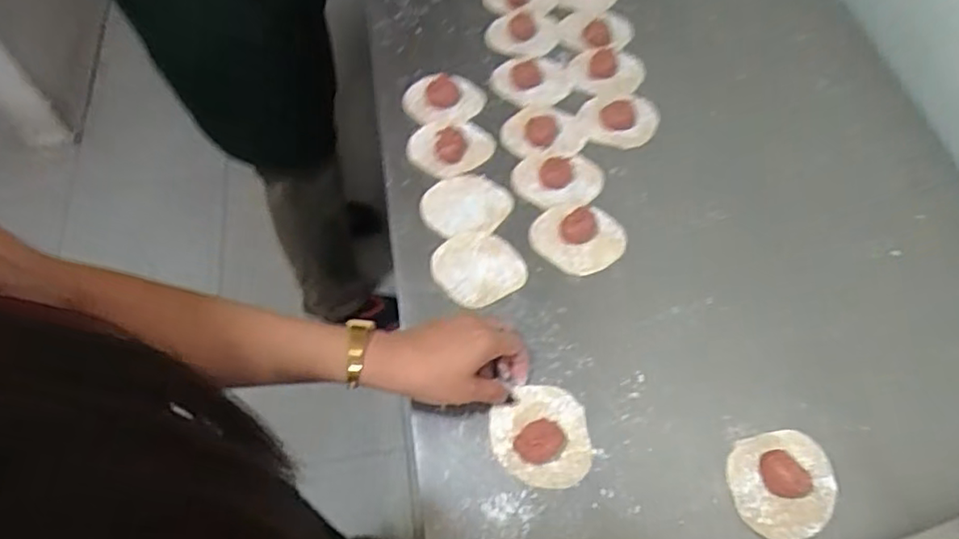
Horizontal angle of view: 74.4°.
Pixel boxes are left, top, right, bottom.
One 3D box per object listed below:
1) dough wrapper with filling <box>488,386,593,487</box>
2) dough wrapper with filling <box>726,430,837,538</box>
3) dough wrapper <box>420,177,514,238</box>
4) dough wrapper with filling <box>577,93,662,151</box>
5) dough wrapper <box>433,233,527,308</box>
[{"bbox_3d":[0.049,0.134,0.517,0.078,0.021,0.083,0,61,0],"label":"dough wrapper with filling"},{"bbox_3d":[0.244,0.167,0.498,0.085,0.026,0.078,0,61,0],"label":"dough wrapper with filling"},{"bbox_3d":[-0.013,-0.066,0.641,0.090,0.008,0.069,-4,61,-2],"label":"dough wrapper"},{"bbox_3d":[0.155,-0.164,0.695,0.084,0.012,0.069,-3,61,-1],"label":"dough wrapper with filling"},{"bbox_3d":[-0.001,-0.002,0.603,0.080,0.007,0.079,0,61,0],"label":"dough wrapper"}]

